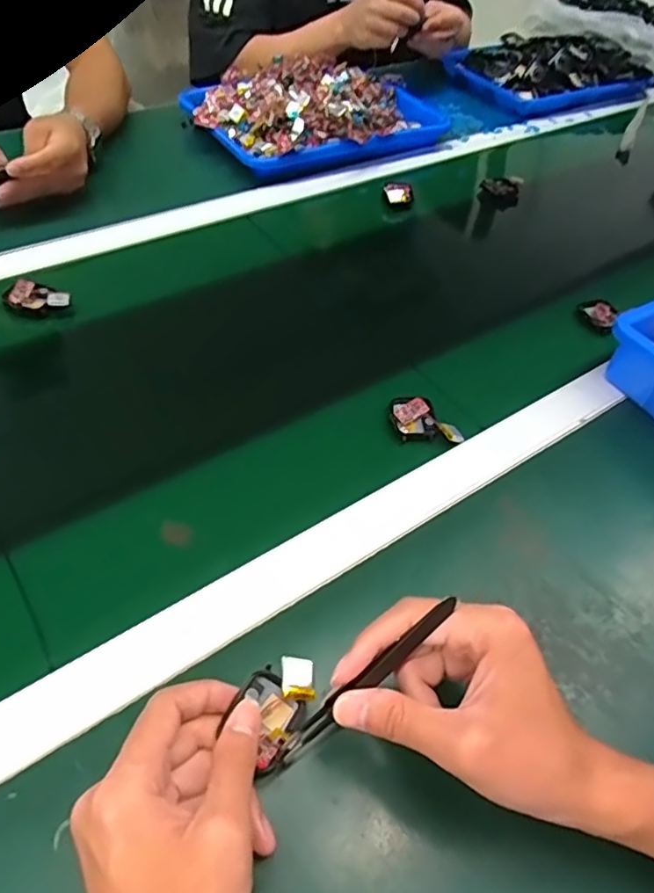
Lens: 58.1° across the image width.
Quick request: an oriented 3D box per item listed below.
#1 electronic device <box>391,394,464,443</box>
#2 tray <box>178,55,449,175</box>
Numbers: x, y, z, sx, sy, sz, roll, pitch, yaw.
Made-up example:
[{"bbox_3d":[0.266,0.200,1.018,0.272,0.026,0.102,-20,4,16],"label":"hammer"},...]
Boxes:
[{"bbox_3d":[0.079,-0.021,0.496,0.042,0.011,0.062,-23,57,-23],"label":"electronic device"},{"bbox_3d":[-0.012,-0.483,0.836,0.347,0.065,0.248,-20,54,-21],"label":"tray"}]

